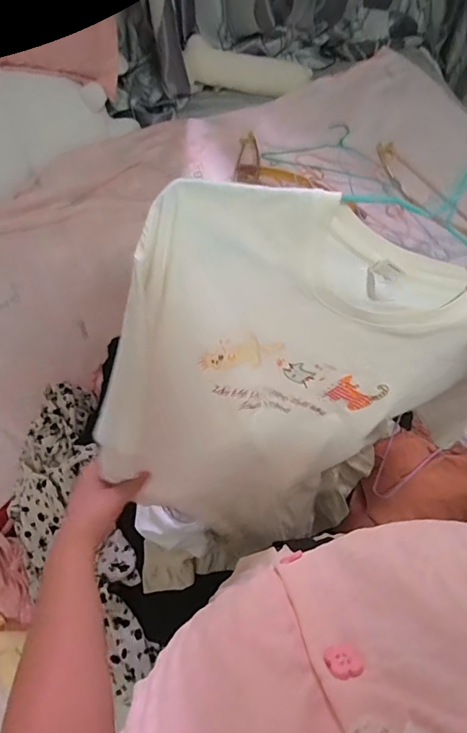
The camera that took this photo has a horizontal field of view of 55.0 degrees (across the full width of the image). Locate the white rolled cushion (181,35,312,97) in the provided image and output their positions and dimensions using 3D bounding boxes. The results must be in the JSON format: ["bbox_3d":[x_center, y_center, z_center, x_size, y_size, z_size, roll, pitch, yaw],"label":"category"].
[{"bbox_3d":[0.045,-0.867,1.313,0.369,0.096,0.081,4,65,0],"label":"white rolled cushion"}]

